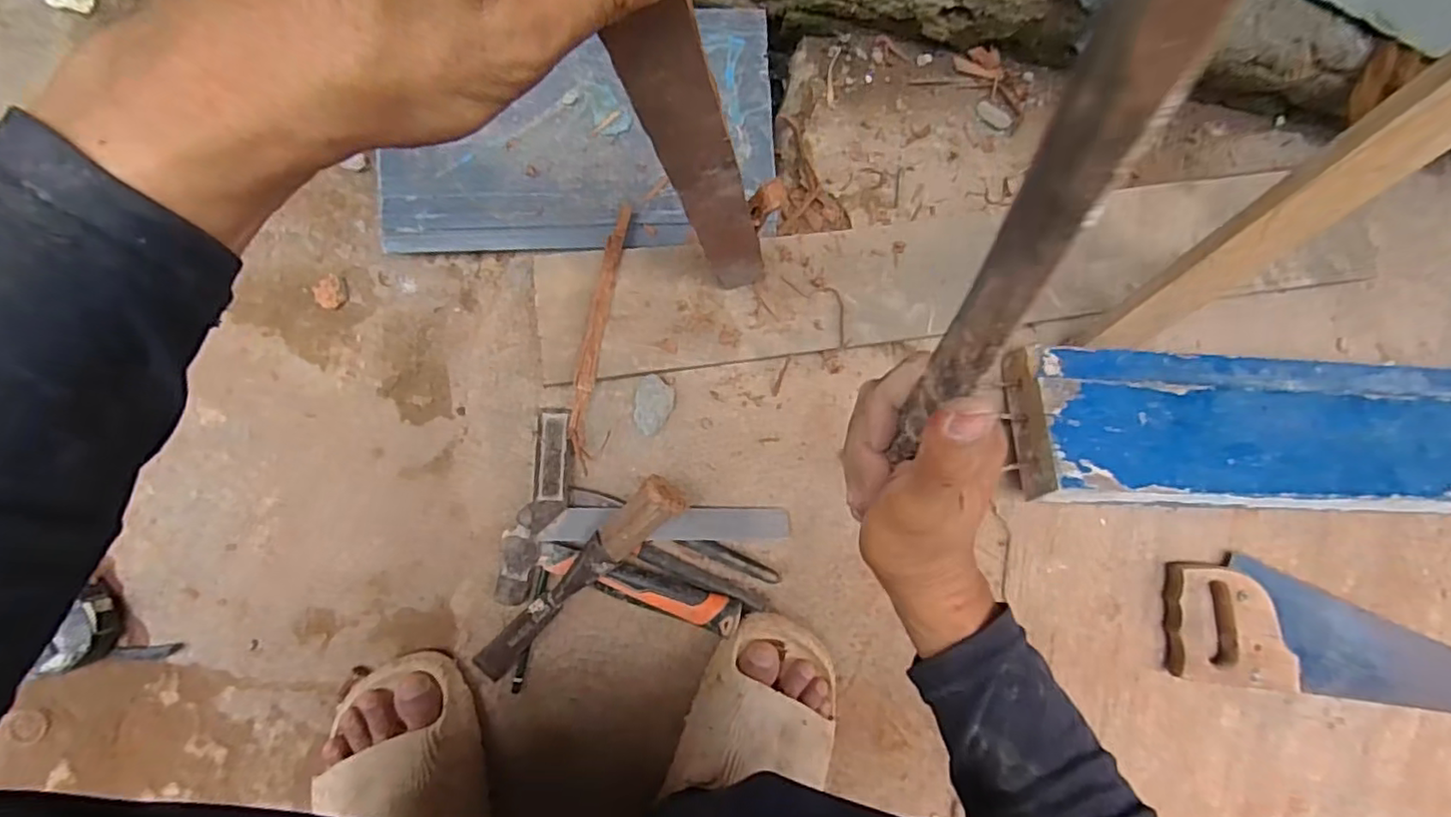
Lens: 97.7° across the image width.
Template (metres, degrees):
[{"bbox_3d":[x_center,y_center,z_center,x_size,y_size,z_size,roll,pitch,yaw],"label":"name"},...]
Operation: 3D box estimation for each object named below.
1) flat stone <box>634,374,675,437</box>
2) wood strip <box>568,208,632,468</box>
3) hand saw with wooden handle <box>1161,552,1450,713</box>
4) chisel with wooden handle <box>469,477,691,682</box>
[{"bbox_3d":[-0.063,-0.003,0.544,0.033,0.023,0.048,22,86,-7],"label":"flat stone"},{"bbox_3d":[-0.108,-0.061,0.534,0.022,0.015,0.220,9,88,-8],"label":"wood strip"},{"bbox_3d":[0.658,0.240,0.636,0.481,0.032,0.116,12,89,-6],"label":"hand saw with wooden handle"},{"bbox_3d":[-0.126,0.143,0.520,0.031,0.029,0.244,43,110,-5],"label":"chisel with wooden handle"}]

